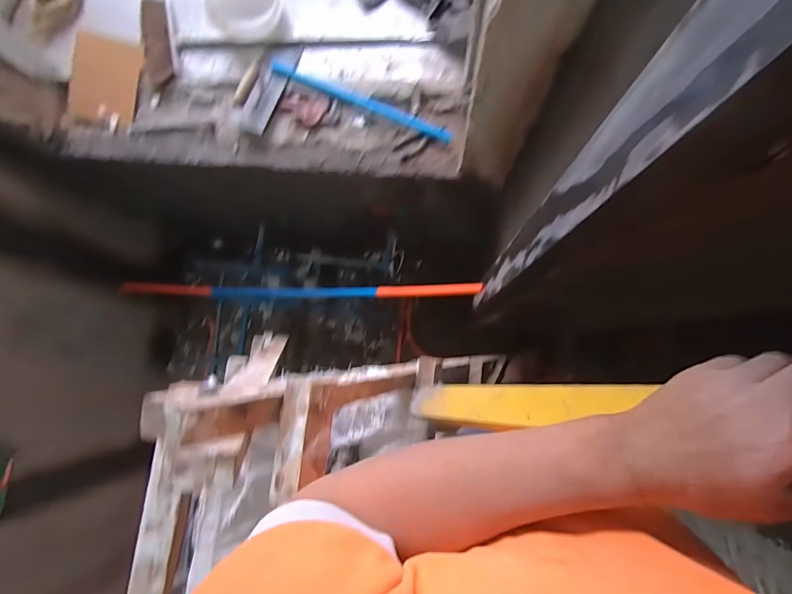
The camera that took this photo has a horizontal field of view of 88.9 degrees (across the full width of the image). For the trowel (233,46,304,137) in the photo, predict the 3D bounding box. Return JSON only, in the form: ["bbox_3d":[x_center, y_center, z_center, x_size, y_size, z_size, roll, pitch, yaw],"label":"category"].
[{"bbox_3d":[-0.358,-0.587,1.094,0.095,0.078,0.272,23,84,7],"label":"trowel"}]

